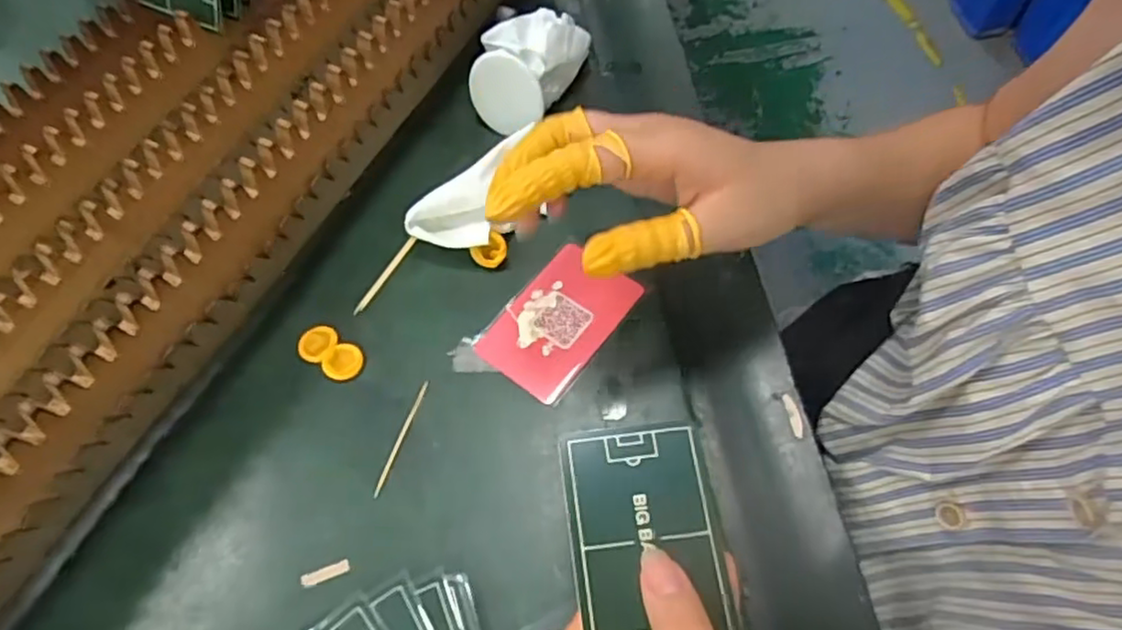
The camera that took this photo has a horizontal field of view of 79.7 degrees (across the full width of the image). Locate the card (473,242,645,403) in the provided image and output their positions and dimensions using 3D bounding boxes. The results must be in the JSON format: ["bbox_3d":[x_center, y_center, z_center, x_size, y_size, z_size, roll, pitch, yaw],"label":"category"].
[{"bbox_3d":[-0.002,0.002,0.363,0.057,0.007,0.081,35,73,20],"label":"card"}]

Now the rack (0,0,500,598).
[{"bbox_3d":[-0.170,-0.064,0.352,0.071,0.055,0.569,24,66,15],"label":"rack"}]

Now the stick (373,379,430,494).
[{"bbox_3d":[-0.081,0.062,0.340,0.004,0.004,0.061,17,65,12],"label":"stick"}]

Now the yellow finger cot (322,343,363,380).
[{"bbox_3d":[-0.117,0.025,0.359,0.021,0.005,0.019,-1,62,3],"label":"yellow finger cot"}]

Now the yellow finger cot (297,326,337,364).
[{"bbox_3d":[-0.133,0.015,0.366,0.022,0.005,0.021,-2,62,3],"label":"yellow finger cot"}]

